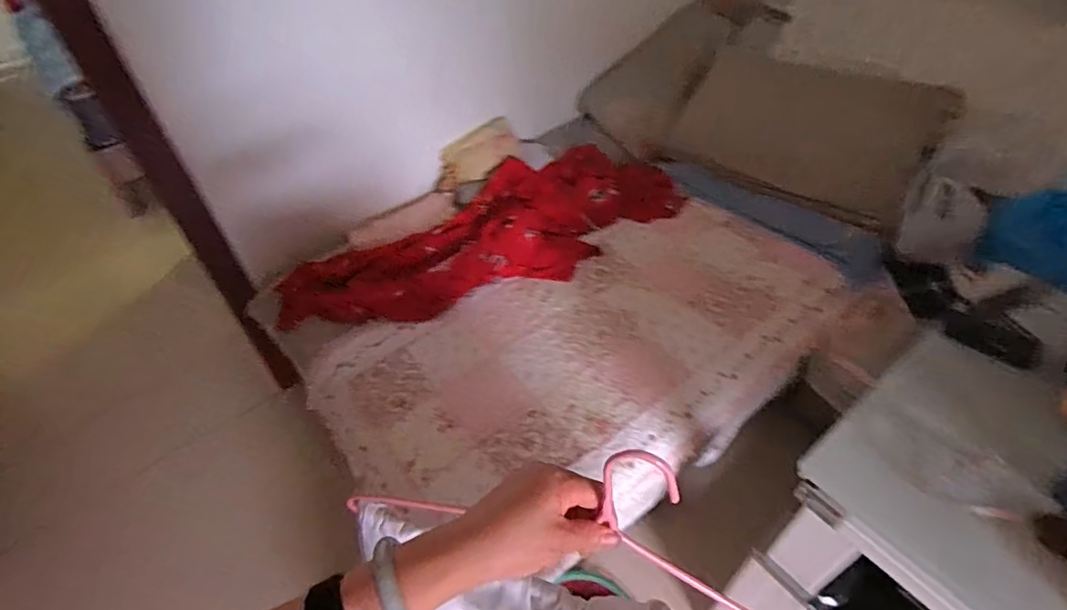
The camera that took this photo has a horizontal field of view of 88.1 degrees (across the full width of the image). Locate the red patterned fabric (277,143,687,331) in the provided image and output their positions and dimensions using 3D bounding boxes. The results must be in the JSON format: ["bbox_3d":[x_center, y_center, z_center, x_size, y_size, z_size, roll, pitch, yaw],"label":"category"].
[{"bbox_3d":[-0.096,-0.189,1.412,1.072,0.116,0.381,-30,52,-23],"label":"red patterned fabric"}]

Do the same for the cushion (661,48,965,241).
[{"bbox_3d":[0.727,-0.499,1.523,0.682,0.090,0.389,33,97,36],"label":"cushion"}]

